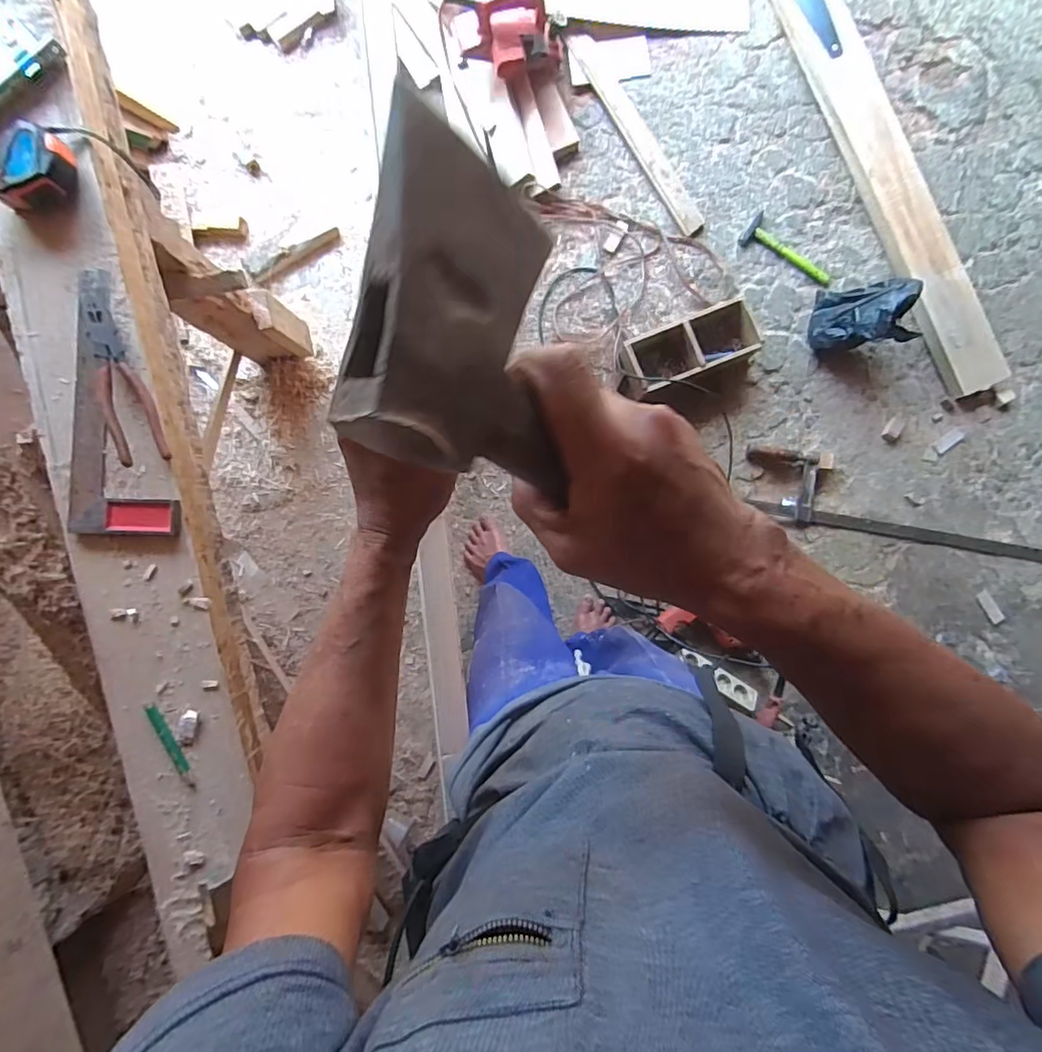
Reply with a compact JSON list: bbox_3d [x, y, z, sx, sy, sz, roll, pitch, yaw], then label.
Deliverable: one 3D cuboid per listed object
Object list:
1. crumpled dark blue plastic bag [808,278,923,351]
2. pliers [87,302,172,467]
[{"bbox_3d":[0.763,-0.481,1.214,0.140,0.200,0.146,15,90,3],"label":"crumpled dark blue plastic bag"},{"bbox_3d":[-0.453,-0.160,0.606,0.048,0.023,0.183,-19,89,2],"label":"pliers"}]

